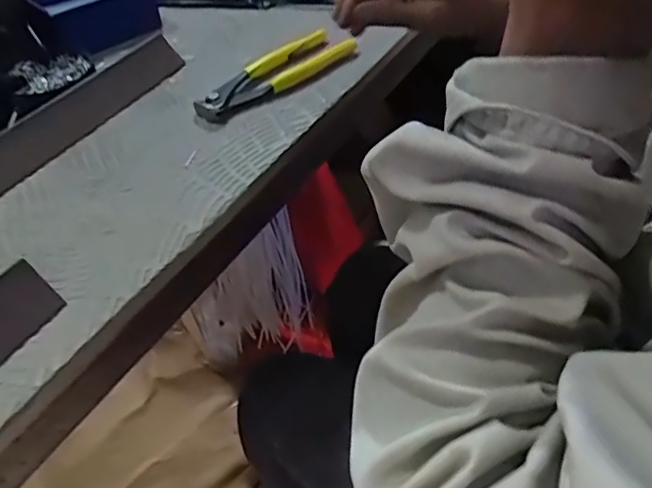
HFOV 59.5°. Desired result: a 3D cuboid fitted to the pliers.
[{"bbox_3d":[-0.044,-0.146,0.485,0.157,0.016,0.038,-37,54,-28],"label":"pliers"}]

